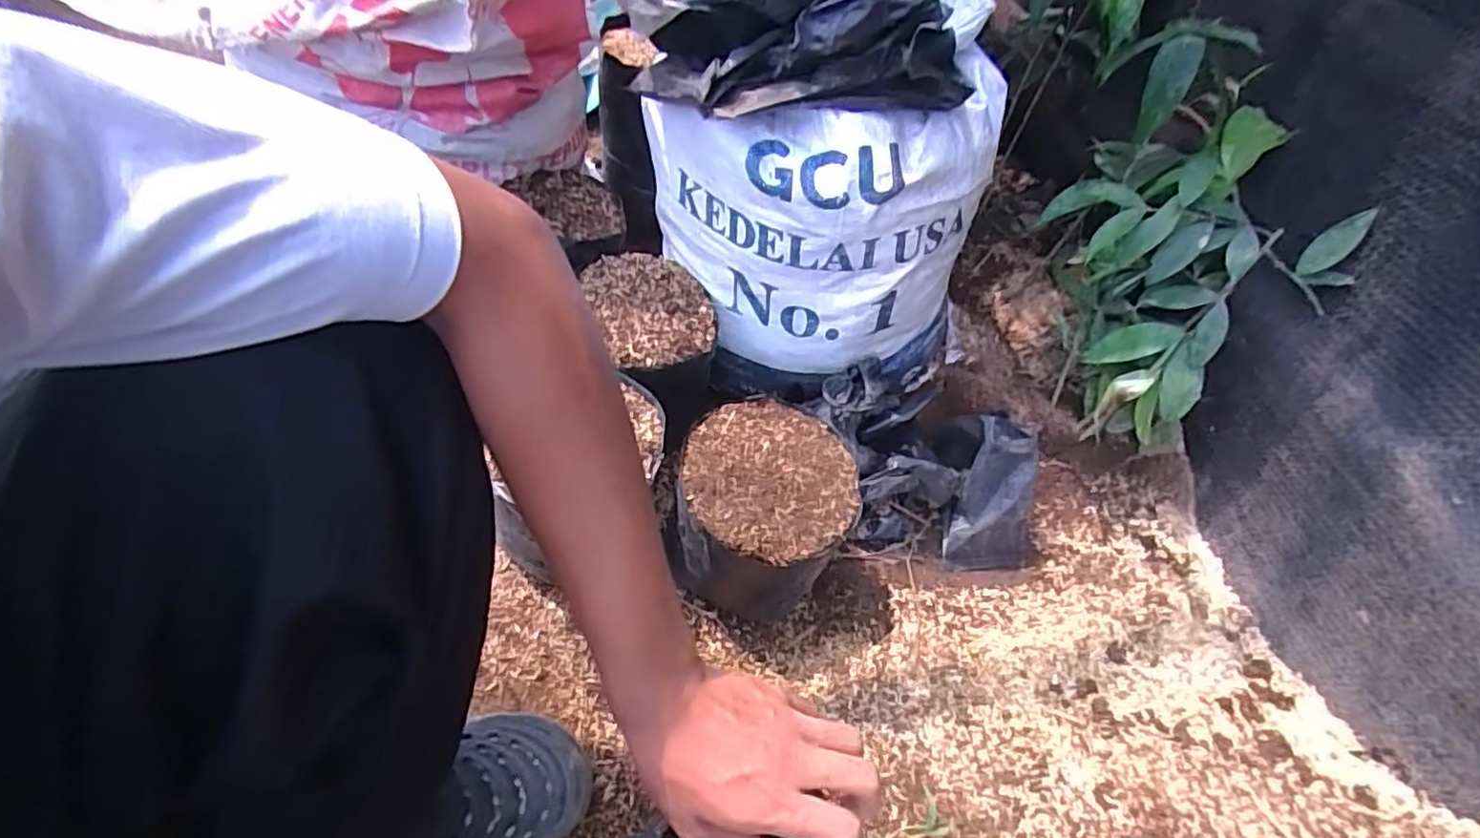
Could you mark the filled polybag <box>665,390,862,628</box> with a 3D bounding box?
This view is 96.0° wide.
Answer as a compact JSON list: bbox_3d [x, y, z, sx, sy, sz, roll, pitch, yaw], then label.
[{"bbox_3d":[0.023,0.094,0.658,0.157,0.151,0.163,3,52,-4],"label":"filled polybag"}]

